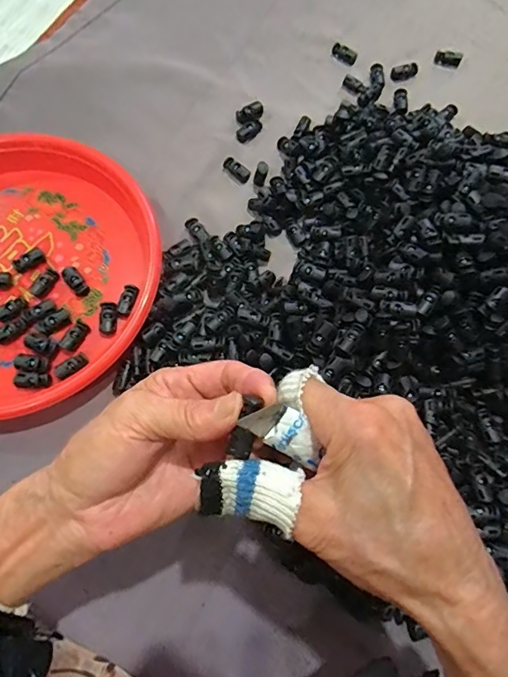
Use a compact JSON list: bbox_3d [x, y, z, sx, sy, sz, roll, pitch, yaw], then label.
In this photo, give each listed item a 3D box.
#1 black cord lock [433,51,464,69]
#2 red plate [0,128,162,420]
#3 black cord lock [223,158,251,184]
[{"bbox_3d":[0.210,-0.301,0.486,0.029,0.011,0.009,7,72,1],"label":"black cord lock"},{"bbox_3d":[-0.209,-0.062,0.388,0.244,0.033,0.244,0,72,-1],"label":"red plate"},{"bbox_3d":[-0.016,-0.163,0.435,0.029,0.008,0.013,41,75,11],"label":"black cord lock"}]

